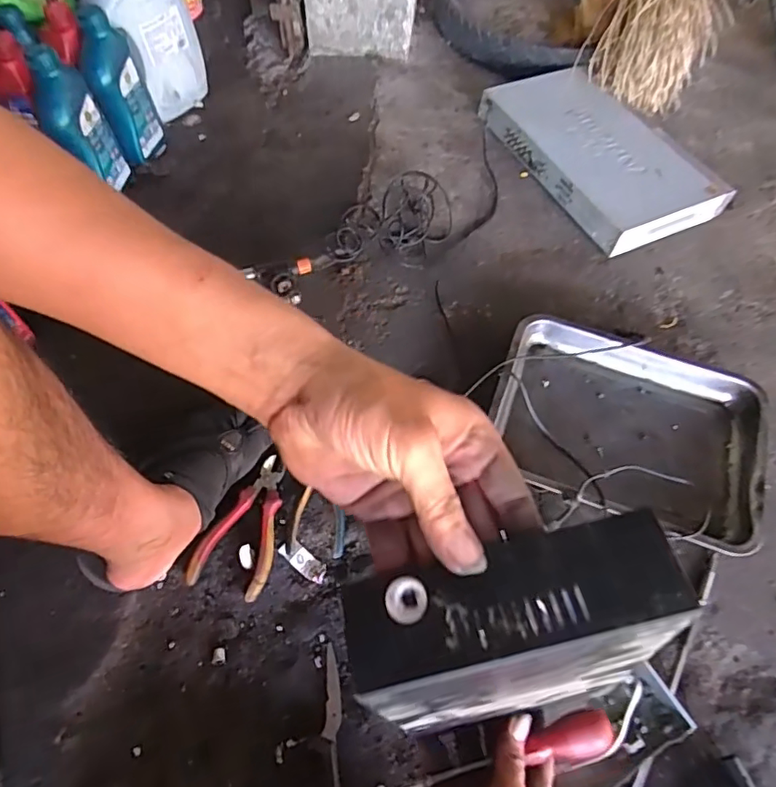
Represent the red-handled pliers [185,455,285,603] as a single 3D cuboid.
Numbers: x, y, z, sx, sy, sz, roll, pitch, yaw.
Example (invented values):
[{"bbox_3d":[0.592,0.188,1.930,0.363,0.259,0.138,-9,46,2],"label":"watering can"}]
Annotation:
[{"bbox_3d":[-0.169,0.162,0.686,0.087,0.028,0.167,17,61,8],"label":"red-handled pliers"}]

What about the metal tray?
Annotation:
[{"bbox_3d":[0.325,0.043,0.760,0.342,0.046,0.270,17,61,8],"label":"metal tray"}]

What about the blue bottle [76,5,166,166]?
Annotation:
[{"bbox_3d":[-0.468,-0.527,0.979,0.086,0.225,0.076,-18,62,-12],"label":"blue bottle"}]

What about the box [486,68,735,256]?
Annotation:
[{"bbox_3d":[0.392,-0.450,1.036,0.263,0.061,0.427,-26,64,-15],"label":"box"}]

